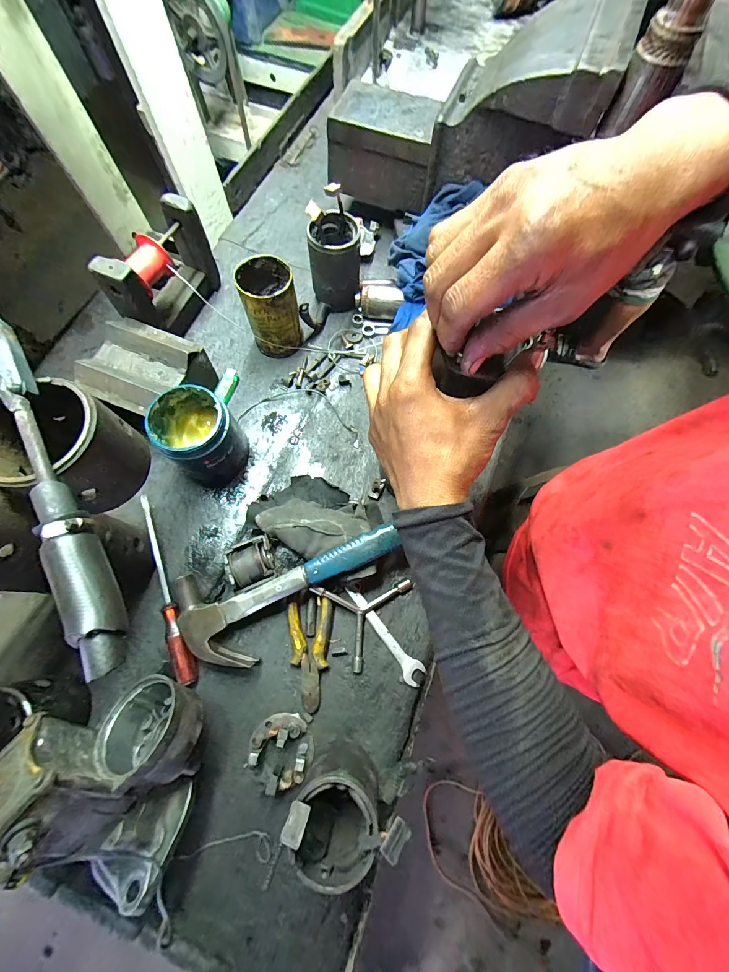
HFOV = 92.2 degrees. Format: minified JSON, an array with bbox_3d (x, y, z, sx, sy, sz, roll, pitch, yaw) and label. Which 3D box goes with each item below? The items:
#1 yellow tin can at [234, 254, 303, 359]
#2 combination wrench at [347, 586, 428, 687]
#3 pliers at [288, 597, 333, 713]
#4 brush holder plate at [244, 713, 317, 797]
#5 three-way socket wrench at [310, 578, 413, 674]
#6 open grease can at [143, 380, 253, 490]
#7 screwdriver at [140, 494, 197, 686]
[{"bbox_3d":[-0.132,-0.255,0.505,0.071,0.115,0.081,-10,72,-4],"label":"yellow tin can"},{"bbox_3d":[0.023,0.183,0.435,0.025,0.012,0.134,-39,77,-13],"label":"combination wrench"},{"bbox_3d":[-0.068,0.201,0.423,0.051,0.019,0.122,2,72,0],"label":"pliers"},{"bbox_3d":[-0.091,0.290,0.385,0.067,0.036,0.062,0,72,-1],"label":"brush holder plate"},{"bbox_3d":[-0.013,0.145,0.435,0.100,0.033,0.123,33,74,9],"label":"three-way socket wrench"},{"bbox_3d":[-0.203,-0.063,0.446,0.087,0.105,0.089,0,72,-1],"label":"open grease can"},{"bbox_3d":[-0.240,0.120,0.429,0.021,0.025,0.230,-18,73,-7],"label":"screwdriver"}]

